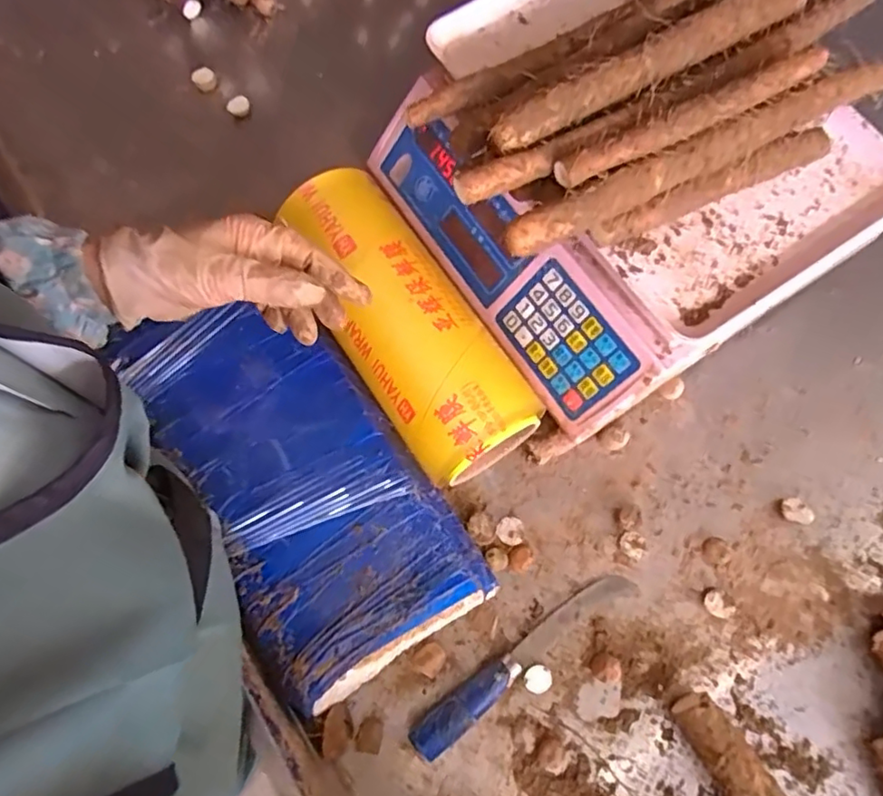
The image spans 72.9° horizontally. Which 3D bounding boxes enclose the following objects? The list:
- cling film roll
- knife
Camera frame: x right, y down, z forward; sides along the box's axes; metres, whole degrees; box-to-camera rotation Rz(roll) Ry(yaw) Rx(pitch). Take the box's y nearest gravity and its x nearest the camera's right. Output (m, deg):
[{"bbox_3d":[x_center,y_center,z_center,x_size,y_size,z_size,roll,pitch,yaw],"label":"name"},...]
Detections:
[{"bbox_3d":[-0.031,-0.064,0.472,0.103,0.075,0.263,-29,79,-9],"label":"cling film roll"},{"bbox_3d":[0.066,0.198,0.457,0.202,0.026,0.026,-34,76,-11],"label":"knife"}]

